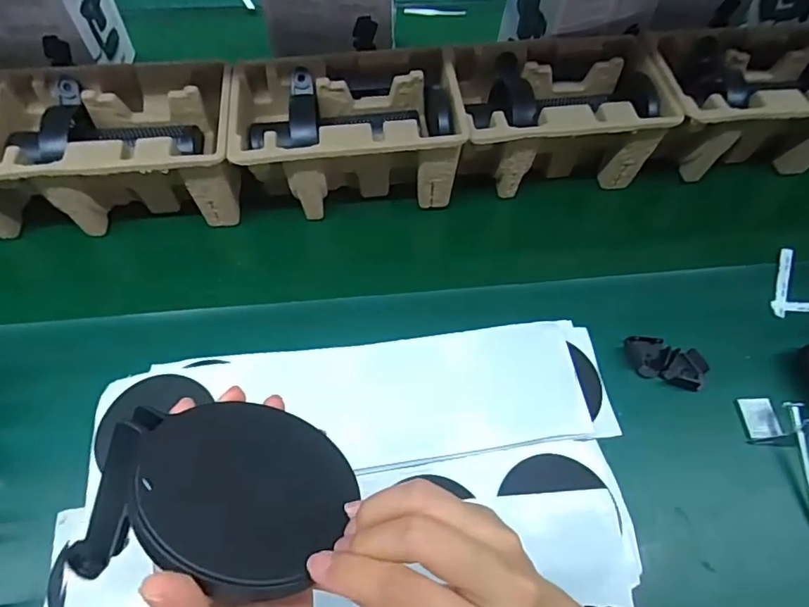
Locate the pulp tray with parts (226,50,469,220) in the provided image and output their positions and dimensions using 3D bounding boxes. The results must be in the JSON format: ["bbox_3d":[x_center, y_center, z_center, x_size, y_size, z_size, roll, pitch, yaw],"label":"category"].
[{"bbox_3d":[-0.059,-0.171,0.550,0.226,0.098,0.135,-5,58,-6],"label":"pulp tray with parts"}]

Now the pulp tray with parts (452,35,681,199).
[{"bbox_3d":[0.165,-0.208,0.578,0.213,0.098,0.152,-4,58,-6],"label":"pulp tray with parts"}]

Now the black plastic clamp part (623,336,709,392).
[{"bbox_3d":[0.241,0.053,0.477,0.071,0.013,0.039,18,59,8],"label":"black plastic clamp part"}]

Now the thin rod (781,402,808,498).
[{"bbox_3d":[0.331,0.131,0.425,0.007,0.012,0.098,1,73,-3],"label":"thin rod"}]

